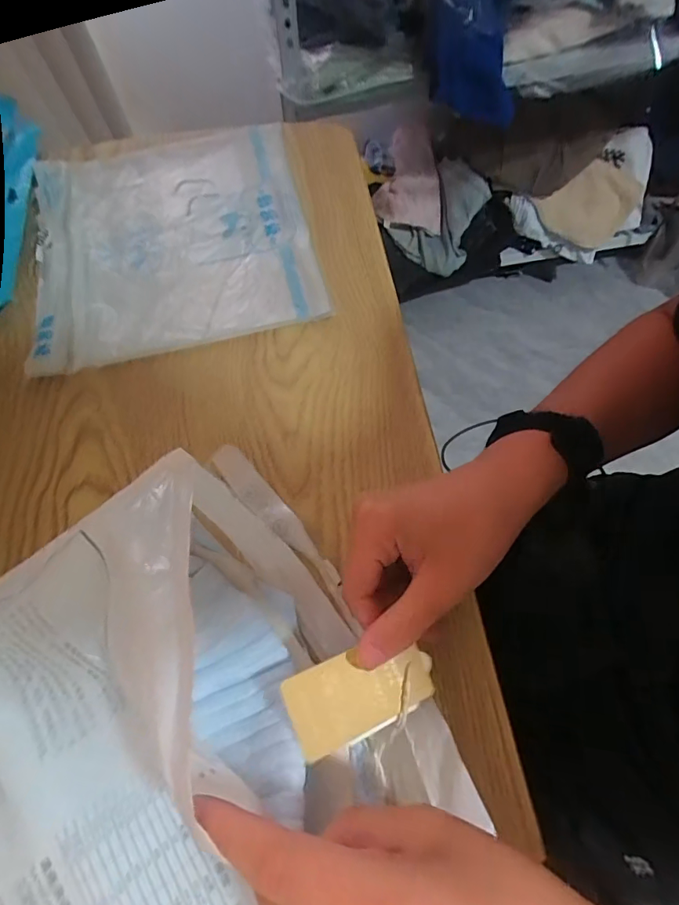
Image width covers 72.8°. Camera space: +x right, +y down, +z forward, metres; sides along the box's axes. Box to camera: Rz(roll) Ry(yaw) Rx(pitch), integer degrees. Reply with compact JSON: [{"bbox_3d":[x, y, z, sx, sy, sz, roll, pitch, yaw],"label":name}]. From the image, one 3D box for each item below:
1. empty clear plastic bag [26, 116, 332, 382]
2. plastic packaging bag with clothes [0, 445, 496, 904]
[{"bbox_3d":[-0.167,-0.225,0.461,0.260,0.013,0.291,-13,66,-2],"label":"empty clear plastic bag"},{"bbox_3d":[-0.095,0.146,0.236,0.243,0.100,0.256,-36,69,-12],"label":"plastic packaging bag with clothes"}]

